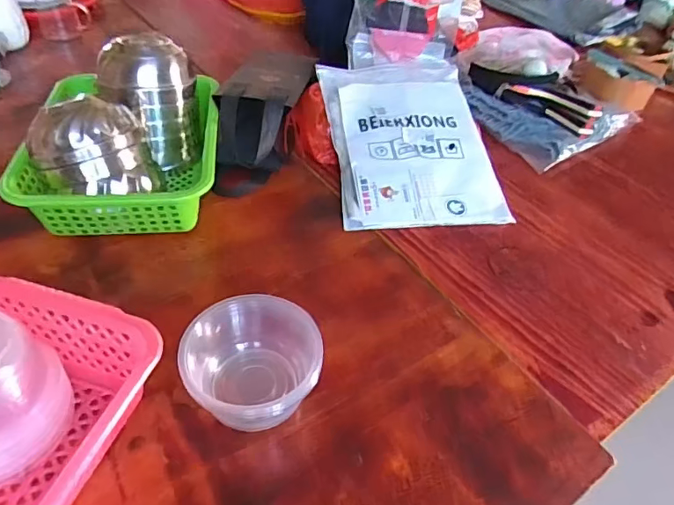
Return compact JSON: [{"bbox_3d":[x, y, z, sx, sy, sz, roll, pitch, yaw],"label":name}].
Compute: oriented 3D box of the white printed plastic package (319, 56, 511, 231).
[{"bbox_3d":[0.102,-0.171,0.729,0.220,0.021,0.318,-4,58,-9],"label":"white printed plastic package"}]

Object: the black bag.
[{"bbox_3d":[-0.102,-0.221,0.751,0.111,0.098,0.346,3,44,0],"label":"black bag"}]

